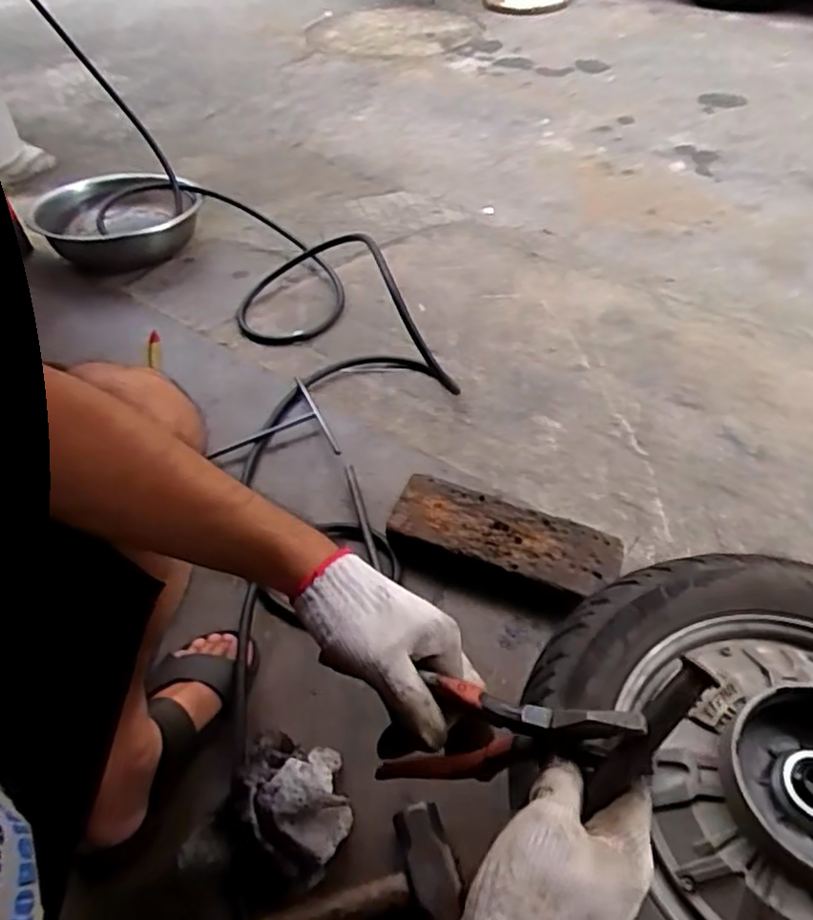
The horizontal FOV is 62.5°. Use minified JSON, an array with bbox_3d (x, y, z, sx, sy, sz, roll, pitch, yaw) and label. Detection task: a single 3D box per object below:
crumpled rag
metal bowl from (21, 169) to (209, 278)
[{"bbox_3d":[-0.112,0.335,0.659,0.111,0.084,0.126,4,51,8],"label":"crumpled rag"},{"bbox_3d":[-0.621,-0.512,1.442,0.357,0.092,0.343,-19,51,-11],"label":"metal bowl"}]

